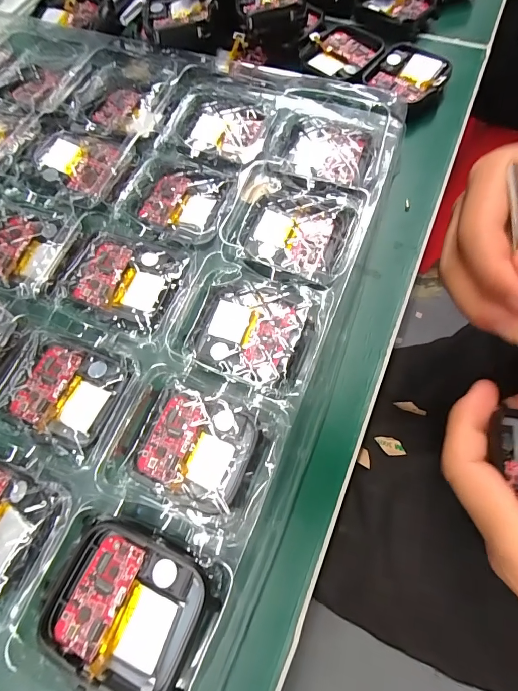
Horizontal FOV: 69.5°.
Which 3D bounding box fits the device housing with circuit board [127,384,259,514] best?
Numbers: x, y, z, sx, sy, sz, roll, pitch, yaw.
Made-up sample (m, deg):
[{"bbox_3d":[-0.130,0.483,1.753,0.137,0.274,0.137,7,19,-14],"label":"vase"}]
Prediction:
[{"bbox_3d":[-0.023,0.036,0.133,0.039,0.007,0.036,17,70,11],"label":"device housing with circuit board"}]

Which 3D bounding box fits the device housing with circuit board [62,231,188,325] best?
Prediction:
[{"bbox_3d":[-0.056,-0.030,0.158,0.046,0.009,0.038,17,70,10],"label":"device housing with circuit board"}]

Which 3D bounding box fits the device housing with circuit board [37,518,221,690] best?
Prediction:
[{"bbox_3d":[-0.038,0.077,0.113,0.045,0.014,0.037,23,71,12],"label":"device housing with circuit board"}]

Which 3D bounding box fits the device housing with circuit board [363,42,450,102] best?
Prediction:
[{"bbox_3d":[0.081,-0.146,0.203,0.038,0.011,0.033,31,73,15],"label":"device housing with circuit board"}]

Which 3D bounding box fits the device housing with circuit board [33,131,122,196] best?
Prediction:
[{"bbox_3d":[-0.092,-0.092,0.186,0.040,0.005,0.030,18,70,11],"label":"device housing with circuit board"}]

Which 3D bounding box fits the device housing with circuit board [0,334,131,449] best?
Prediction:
[{"bbox_3d":[-0.075,0.017,0.145,0.040,0.005,0.037,16,70,10],"label":"device housing with circuit board"}]

